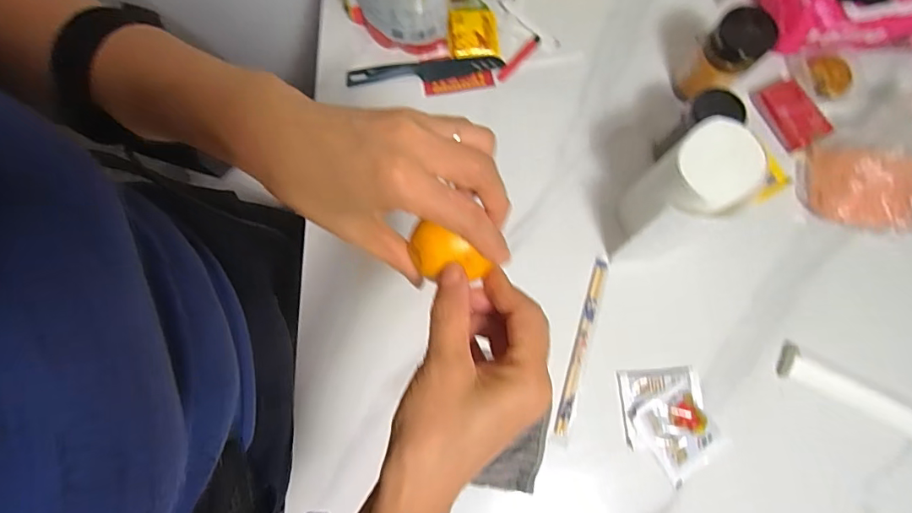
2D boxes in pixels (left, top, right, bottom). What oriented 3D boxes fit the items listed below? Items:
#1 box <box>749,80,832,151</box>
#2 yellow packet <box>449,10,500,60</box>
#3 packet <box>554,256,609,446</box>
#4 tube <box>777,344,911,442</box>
[{"bbox_3d":[0.409,-0.176,0.603,0.044,0.032,0.089,-30,80,-8],"label":"box"},{"bbox_3d":[0.023,-0.287,0.632,0.060,0.008,0.067,-5,78,-2],"label":"yellow packet"},{"bbox_3d":[0.140,0.100,0.549,0.018,0.010,0.209,17,78,2],"label":"packet"},{"bbox_3d":[0.442,0.149,0.541,0.167,0.020,0.042,27,78,5],"label":"tube"}]

